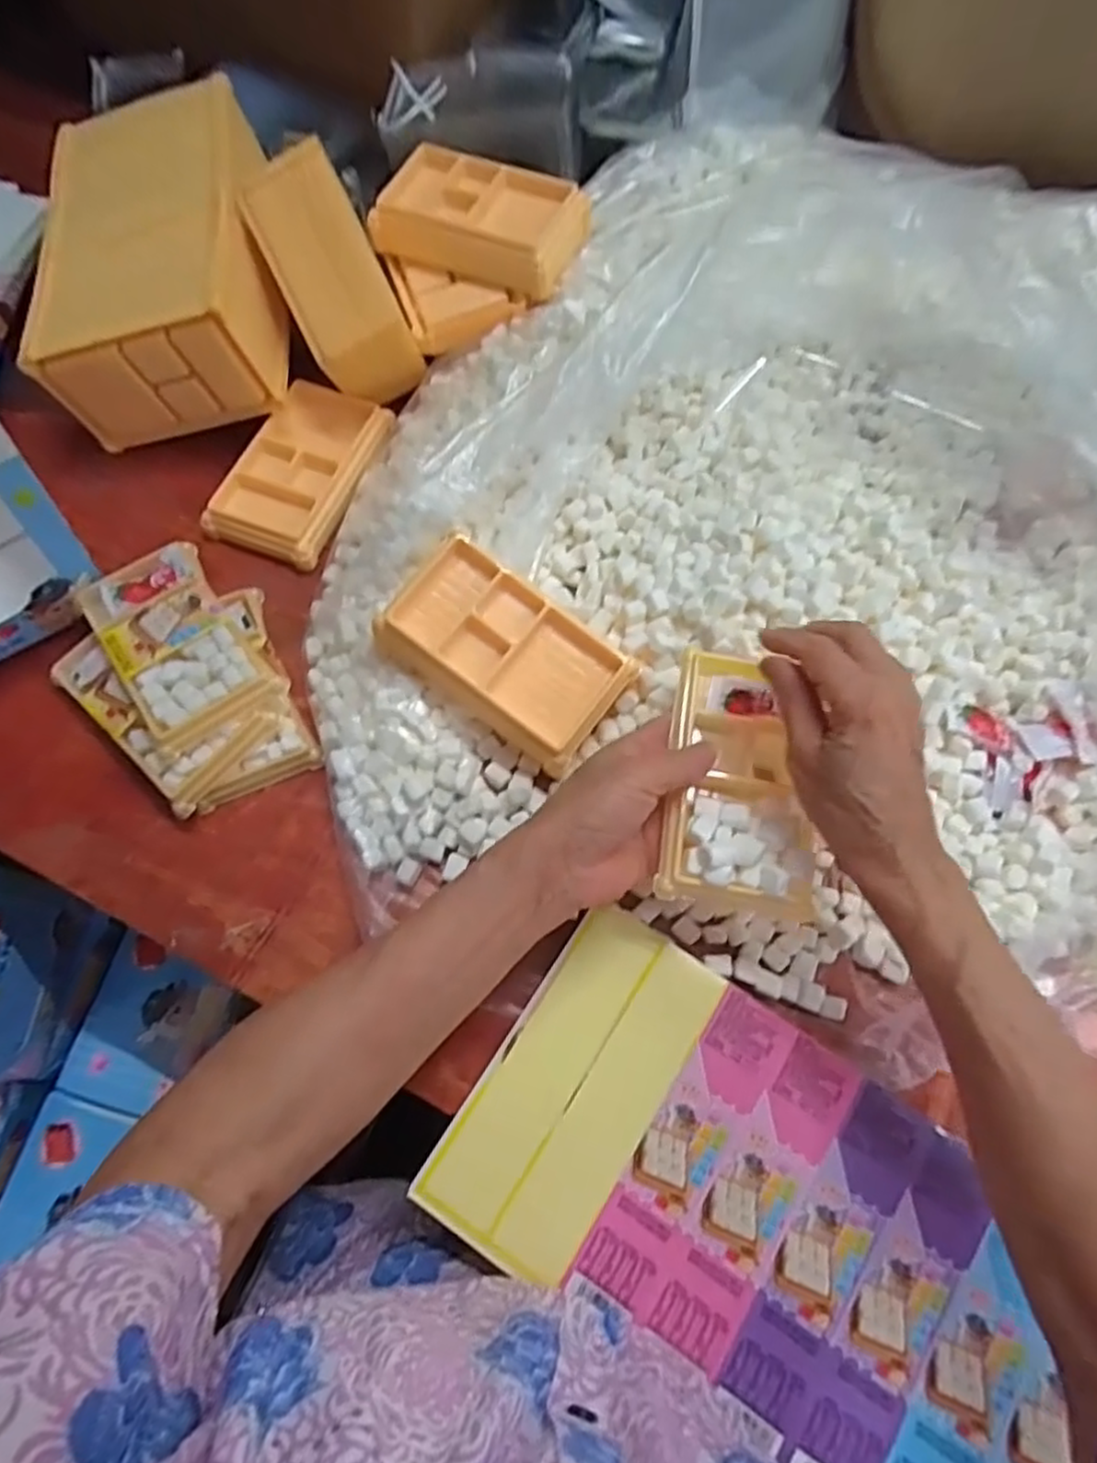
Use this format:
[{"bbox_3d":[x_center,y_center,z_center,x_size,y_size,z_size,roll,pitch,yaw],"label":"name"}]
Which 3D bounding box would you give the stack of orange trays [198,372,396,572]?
[{"bbox_3d":[-0.170,-0.186,0.519,0.080,0.032,0.145,21,70,6],"label":"stack of orange trays"}]

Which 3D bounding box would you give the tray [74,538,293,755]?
[{"bbox_3d":[-0.220,-0.054,0.430,0.071,0.014,0.124,-34,71,-16],"label":"tray"}]

